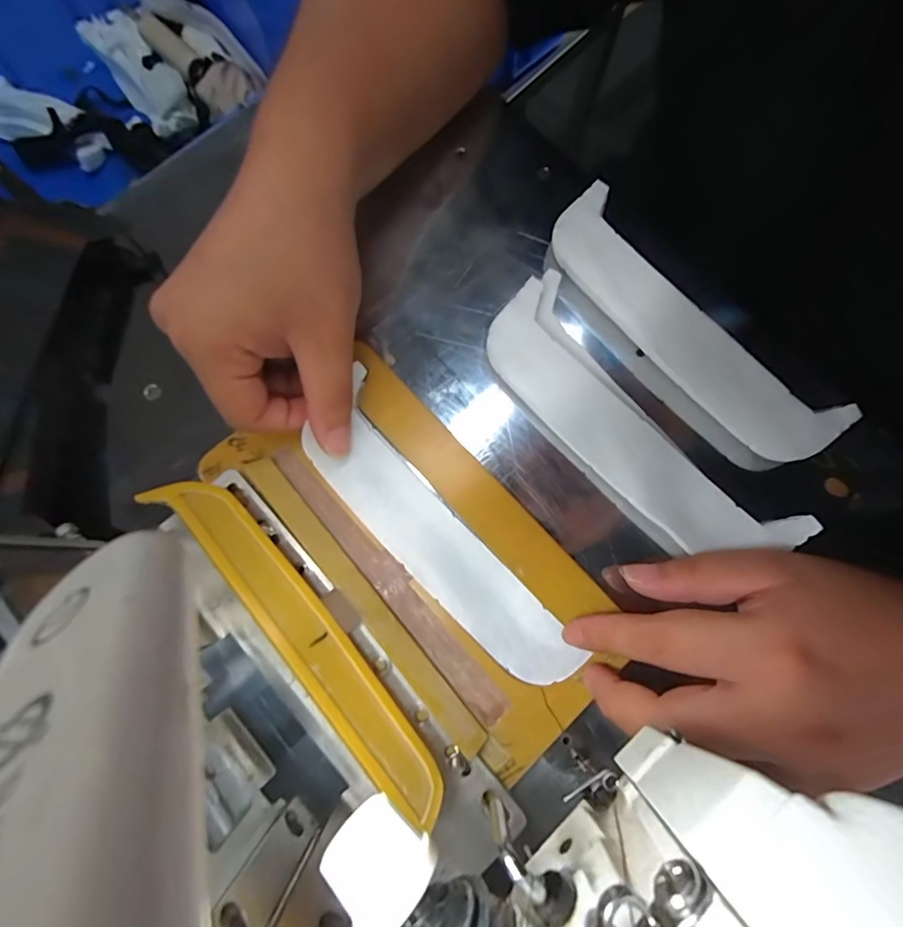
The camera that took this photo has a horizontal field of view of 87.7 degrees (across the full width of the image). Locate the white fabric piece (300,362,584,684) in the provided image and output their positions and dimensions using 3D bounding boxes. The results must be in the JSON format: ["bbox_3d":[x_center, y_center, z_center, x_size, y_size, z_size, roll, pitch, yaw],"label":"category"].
[{"bbox_3d":[-0.011,0.038,0.245,0.048,0.008,0.184,-36,81,-15],"label":"white fabric piece"}]

